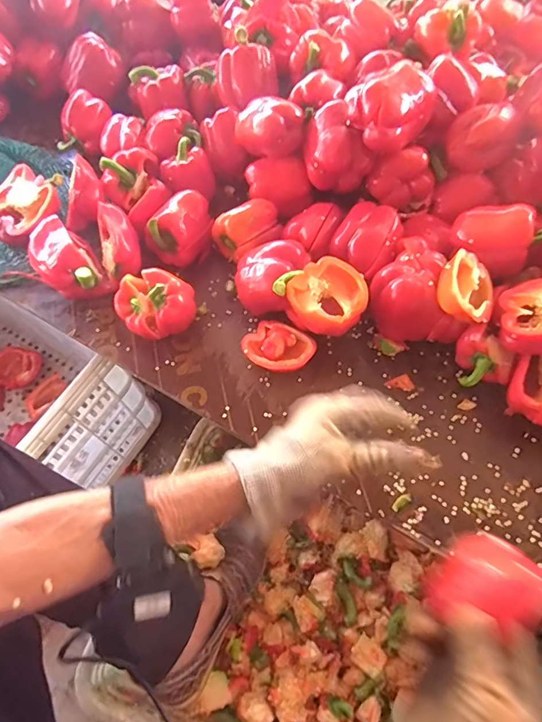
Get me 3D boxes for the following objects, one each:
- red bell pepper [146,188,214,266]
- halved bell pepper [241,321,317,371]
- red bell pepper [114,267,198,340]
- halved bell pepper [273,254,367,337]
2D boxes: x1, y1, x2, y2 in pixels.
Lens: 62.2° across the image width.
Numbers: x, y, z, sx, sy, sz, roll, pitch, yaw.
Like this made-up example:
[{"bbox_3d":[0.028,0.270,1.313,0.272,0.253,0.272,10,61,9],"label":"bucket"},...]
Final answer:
[{"bbox_3d":[-0.120,-0.178,0.615,0.070,0.066,0.102,35,70,19],"label":"red bell pepper"},{"bbox_3d":[0.009,-0.013,0.552,0.082,0.033,0.060,33,69,18],"label":"halved bell pepper"},{"bbox_3d":[-0.141,-0.071,0.557,0.089,0.084,0.062,-30,65,-11],"label":"red bell pepper"},{"bbox_3d":[0.062,-0.074,0.524,0.099,0.063,0.076,32,69,18],"label":"halved bell pepper"}]

